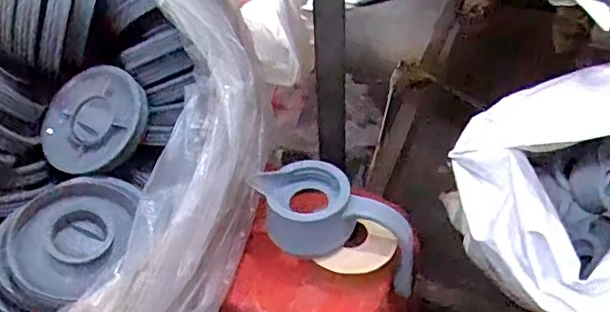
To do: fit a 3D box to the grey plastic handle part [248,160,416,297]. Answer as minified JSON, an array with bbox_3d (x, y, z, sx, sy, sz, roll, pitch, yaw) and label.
[{"bbox_3d":[0.031,0.078,0.619,0.168,0.110,0.089,1,43,4],"label":"grey plastic handle part"}]

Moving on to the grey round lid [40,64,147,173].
[{"bbox_3d":[-0.257,-0.043,0.710,0.121,0.023,0.129,-2,78,11],"label":"grey round lid"}]

